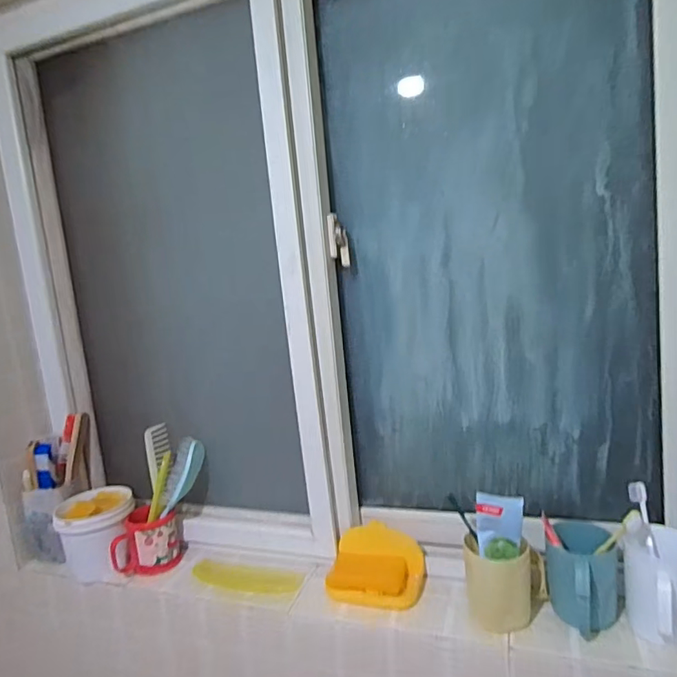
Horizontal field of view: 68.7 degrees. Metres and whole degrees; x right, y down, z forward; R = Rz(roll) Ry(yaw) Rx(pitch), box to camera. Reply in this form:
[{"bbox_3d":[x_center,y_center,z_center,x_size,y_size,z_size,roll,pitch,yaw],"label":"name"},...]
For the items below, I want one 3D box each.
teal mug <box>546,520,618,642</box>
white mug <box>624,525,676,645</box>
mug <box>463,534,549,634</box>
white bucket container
[{"bbox_3d":[0.309,0.306,0.627,0.080,0.099,0.097,-2,10,26],"label":"teal mug"},{"bbox_3d":[0.394,0.306,0.602,0.074,0.107,0.104,0,11,36],"label":"white mug"},{"bbox_3d":[0.219,0.313,0.649,0.097,0.101,0.076,-3,9,21],"label":"mug"},{"bbox_3d":[-0.425,0.342,0.880,0.121,0.142,0.127,-11,10,-28],"label":"white bucket container"}]

